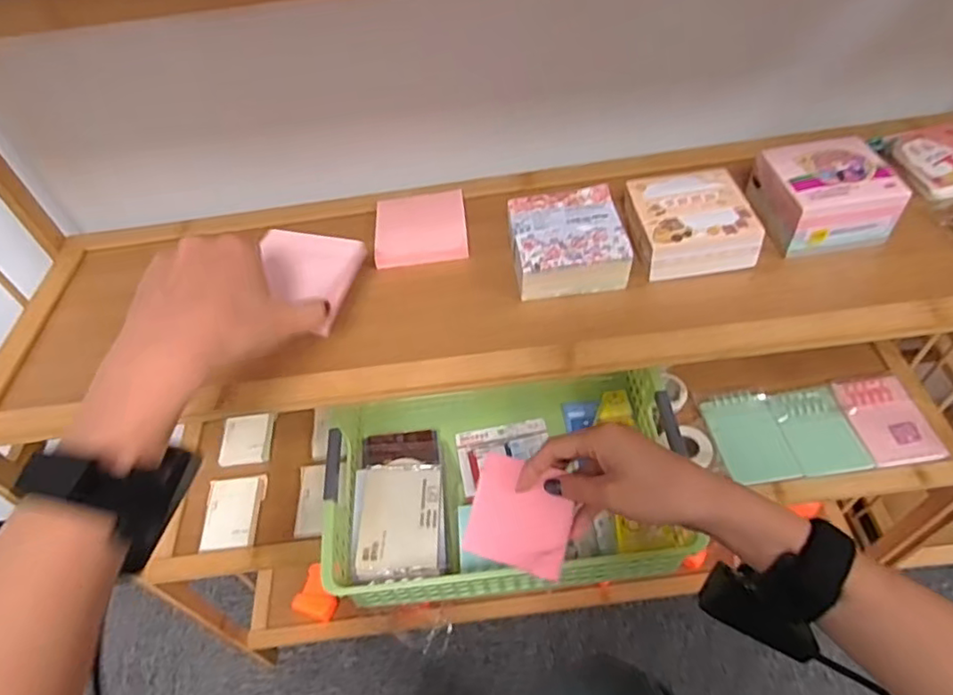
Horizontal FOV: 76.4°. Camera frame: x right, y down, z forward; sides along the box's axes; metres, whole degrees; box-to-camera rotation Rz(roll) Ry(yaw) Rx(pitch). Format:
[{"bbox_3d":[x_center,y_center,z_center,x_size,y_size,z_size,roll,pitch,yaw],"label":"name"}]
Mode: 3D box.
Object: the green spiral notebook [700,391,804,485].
[{"bbox_3d":[0.303,0.097,0.672,0.078,0.006,0.113,-8,52,0],"label":"green spiral notebook"}]

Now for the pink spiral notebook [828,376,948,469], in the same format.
[{"bbox_3d":[0.456,0.079,0.671,0.074,0.008,0.107,-9,52,-1],"label":"pink spiral notebook"}]

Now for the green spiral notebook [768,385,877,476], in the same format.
[{"bbox_3d":[0.381,0.092,0.672,0.076,0.008,0.104,-9,52,-1],"label":"green spiral notebook"}]

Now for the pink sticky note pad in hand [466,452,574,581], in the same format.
[{"bbox_3d":[0.033,0.124,0.452,0.078,0.013,0.074,12,77,22],"label":"pink sticky note pad in hand"}]

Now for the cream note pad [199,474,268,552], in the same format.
[{"bbox_3d":[-0.265,0.179,0.661,0.061,0.012,0.079,-6,52,1],"label":"cream note pad"}]

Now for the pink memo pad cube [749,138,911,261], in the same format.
[{"bbox_3d":[0.265,-0.120,0.467,0.079,0.044,0.085,-10,52,-1],"label":"pink memo pad cube"}]

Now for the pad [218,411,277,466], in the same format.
[{"bbox_3d":[-0.271,0.109,0.717,0.058,0.007,0.067,-5,52,2],"label":"pad"}]

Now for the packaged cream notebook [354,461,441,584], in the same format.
[{"bbox_3d":[-0.075,0.170,0.606,0.081,0.014,0.119,-6,52,2],"label":"packaged cream notebook"}]

